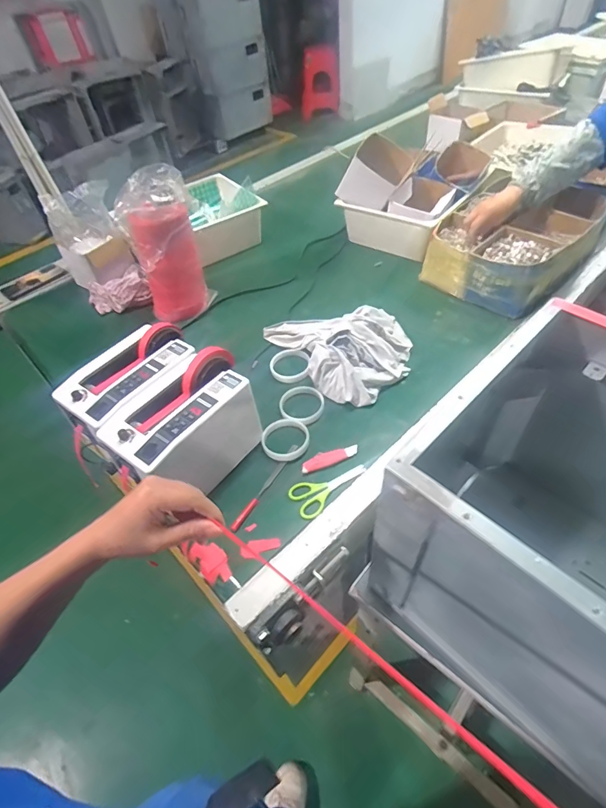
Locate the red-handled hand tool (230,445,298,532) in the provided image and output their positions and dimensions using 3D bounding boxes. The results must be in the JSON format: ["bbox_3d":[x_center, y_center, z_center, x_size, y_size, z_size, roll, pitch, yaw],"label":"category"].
[{"bbox_3d":[-0.060,0.134,0.707,0.012,0.006,0.178,23,56,24],"label":"red-handled hand tool"}]

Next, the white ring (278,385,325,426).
[{"bbox_3d":[-0.001,0.001,0.816,0.081,0.013,0.084,-3,50,4],"label":"white ring"}]

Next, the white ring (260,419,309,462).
[{"bbox_3d":[-0.030,0.064,0.767,0.082,0.022,0.093,1,50,8],"label":"white ring"}]

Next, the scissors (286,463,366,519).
[{"bbox_3d":[0.044,0.132,0.695,0.127,0.007,0.062,-27,52,-16],"label":"scissors"}]

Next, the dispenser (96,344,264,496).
[{"bbox_3d":[-0.177,0.037,0.705,0.140,0.154,0.229,30,59,28],"label":"dispenser"}]

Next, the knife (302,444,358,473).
[{"bbox_3d":[0.044,0.090,0.734,0.099,0.008,0.028,-19,50,-10],"label":"knife"}]

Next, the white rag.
[{"bbox_3d":[0.093,-0.142,0.895,0.252,0.103,0.304,-30,53,-18],"label":"white rag"}]

